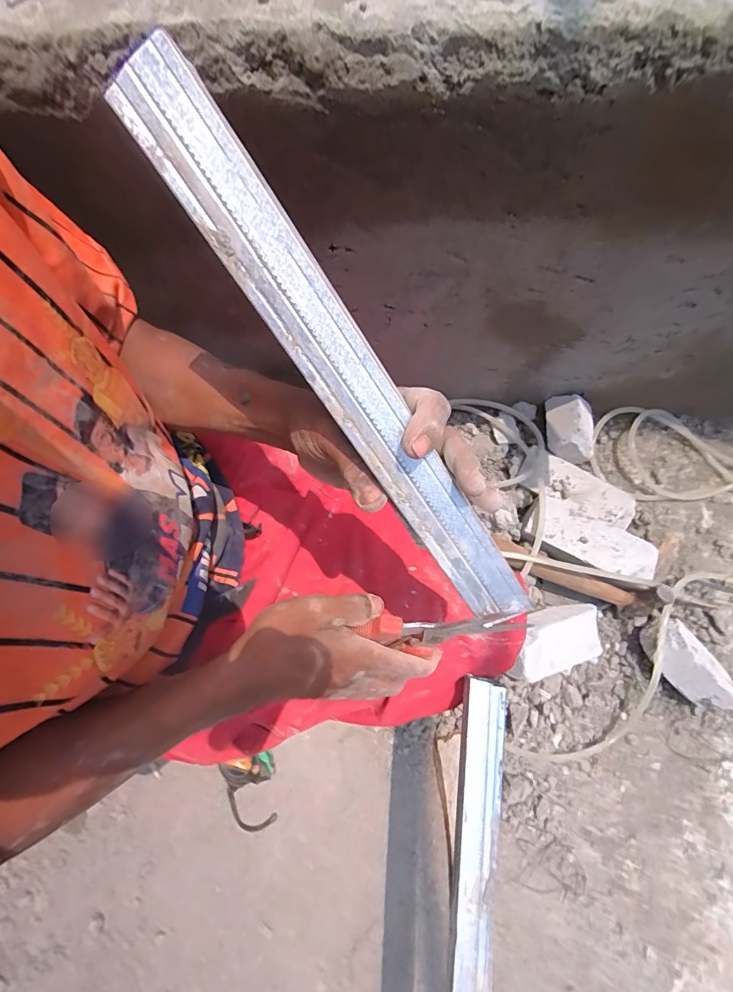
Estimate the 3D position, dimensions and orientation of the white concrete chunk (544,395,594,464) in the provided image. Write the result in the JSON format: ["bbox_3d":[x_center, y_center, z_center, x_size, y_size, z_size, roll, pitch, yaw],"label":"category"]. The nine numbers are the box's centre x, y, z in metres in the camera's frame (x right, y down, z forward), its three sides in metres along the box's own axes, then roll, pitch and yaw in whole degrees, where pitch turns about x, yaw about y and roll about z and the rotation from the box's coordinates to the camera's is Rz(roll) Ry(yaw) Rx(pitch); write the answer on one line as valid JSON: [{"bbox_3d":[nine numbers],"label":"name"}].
[{"bbox_3d":[0.353,-0.123,0.720,0.081,0.059,0.104,12,74,4],"label":"white concrete chunk"}]

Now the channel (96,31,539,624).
[{"bbox_3d":[-0.004,-0.053,0.226,0.031,0.016,0.327,-40,108,-12],"label":"channel"}]

